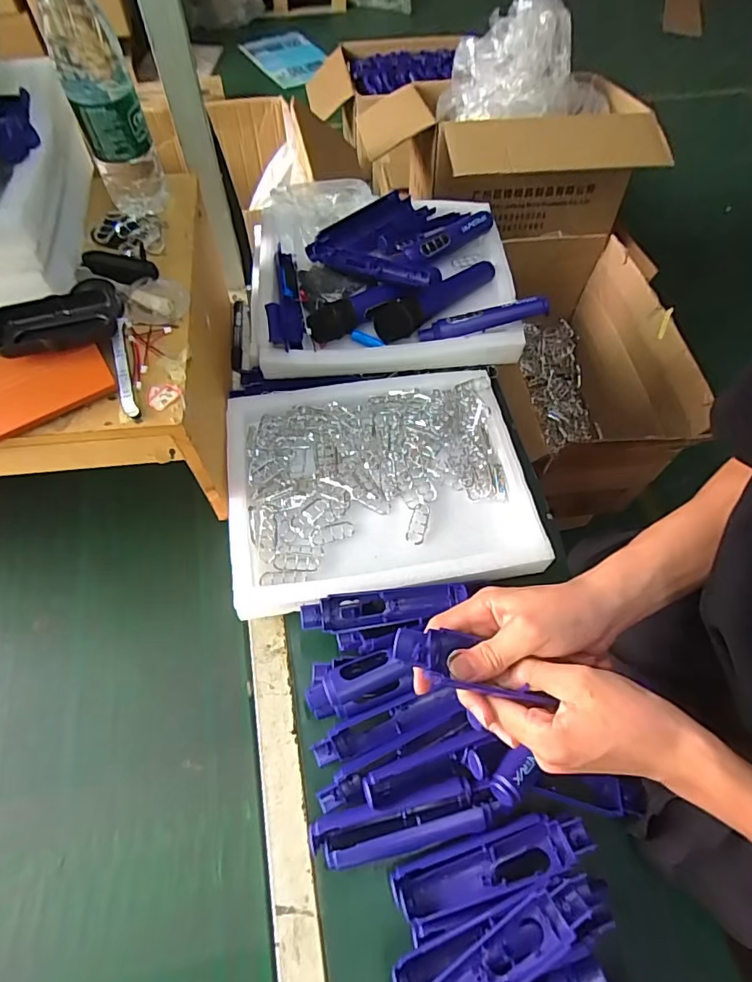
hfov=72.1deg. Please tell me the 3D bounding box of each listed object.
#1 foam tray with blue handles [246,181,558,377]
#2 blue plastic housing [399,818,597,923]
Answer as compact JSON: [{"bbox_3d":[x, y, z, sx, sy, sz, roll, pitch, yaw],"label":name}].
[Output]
[{"bbox_3d":[0.009,-0.312,0.750,0.378,0.086,0.312,-4,60,-4],"label":"foam tray with blue handles"},{"bbox_3d":[0.105,0.331,0.454,0.171,0.033,0.033,-14,62,-9],"label":"blue plastic housing"}]

